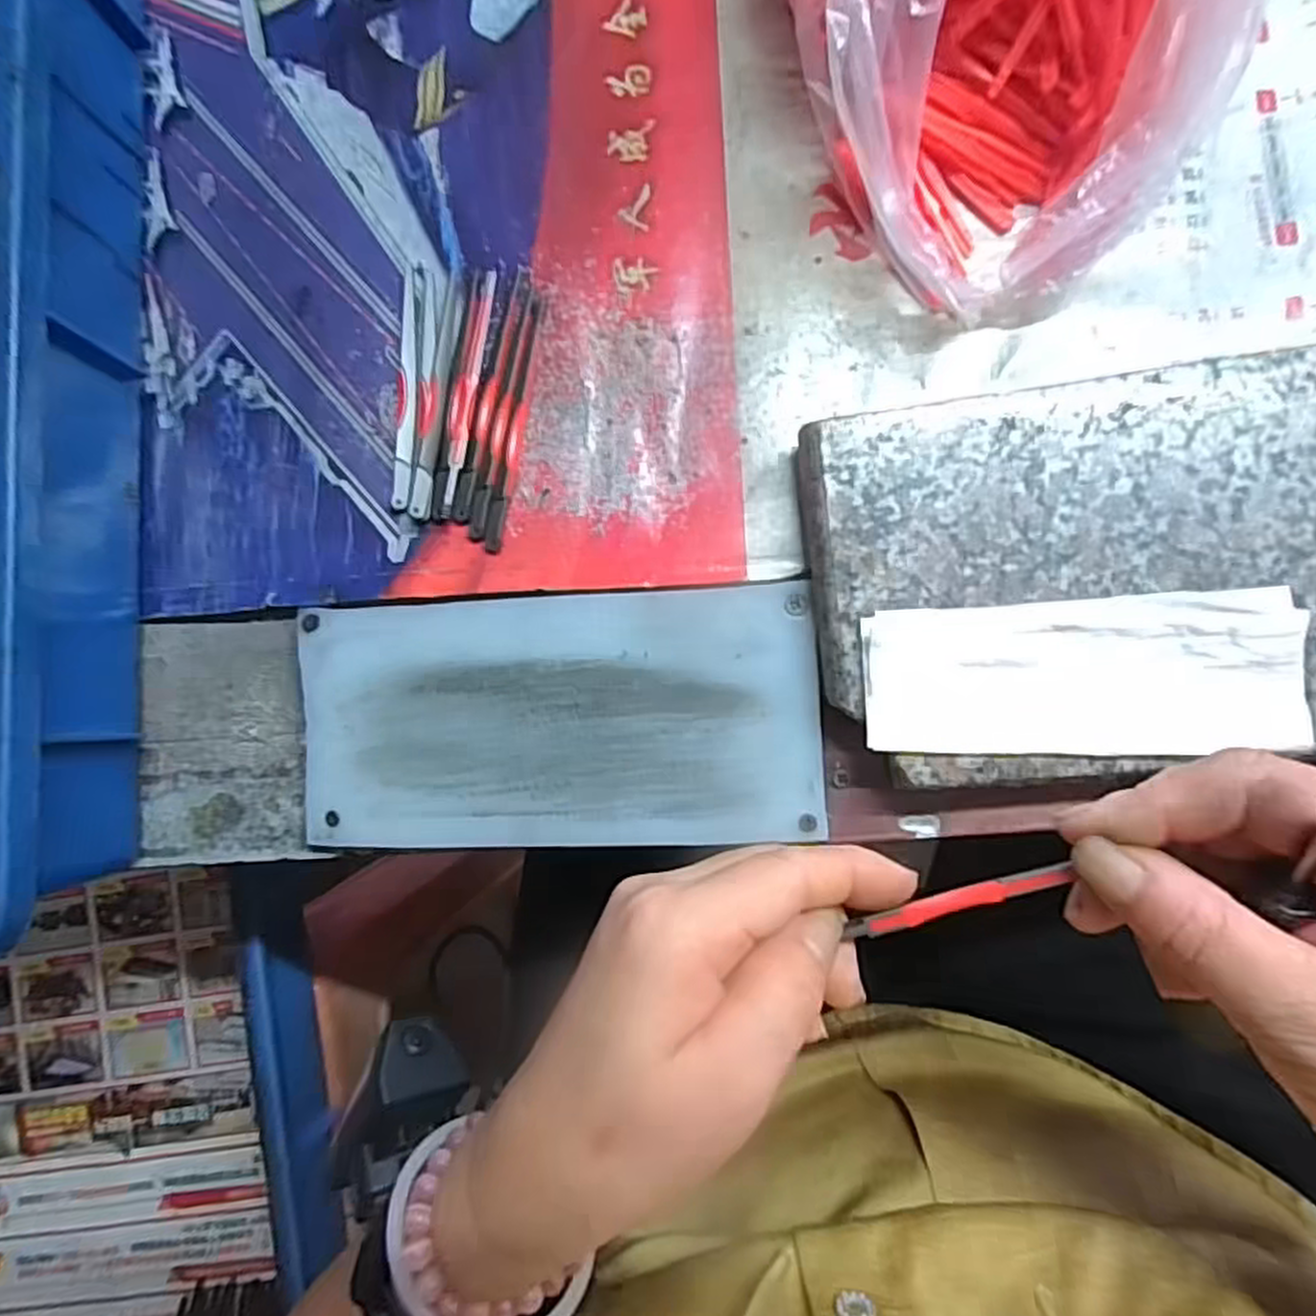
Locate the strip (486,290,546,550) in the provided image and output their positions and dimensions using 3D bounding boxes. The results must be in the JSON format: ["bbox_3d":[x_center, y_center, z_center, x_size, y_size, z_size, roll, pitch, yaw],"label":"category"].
[{"bbox_3d":[-0.055,-0.093,0.304,0.008,0.004,0.104,10,86,7],"label":"strip"}]

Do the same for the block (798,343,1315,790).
[{"bbox_3d":[0.178,-0.031,0.262,0.245,0.025,0.131,-6,84,6],"label":"block"}]

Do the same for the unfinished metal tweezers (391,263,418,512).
[{"bbox_3d":[-0.102,-0.110,0.311,0.010,0.004,0.102,0,85,6],"label":"unfinished metal tweezers"}]

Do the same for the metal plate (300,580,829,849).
[{"bbox_3d":[-0.039,0.023,0.291,0.194,0.007,0.093,-3,85,6],"label":"metal plate"}]

